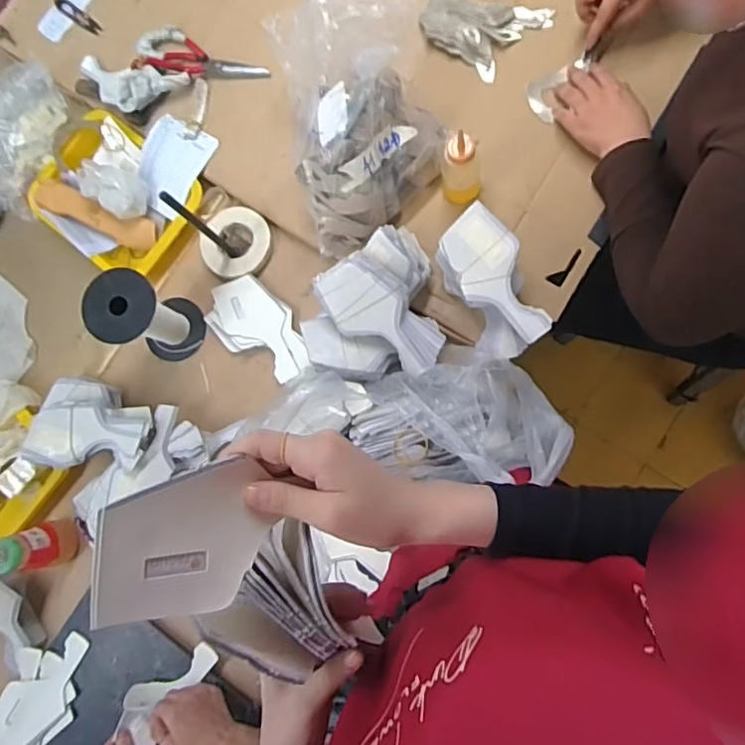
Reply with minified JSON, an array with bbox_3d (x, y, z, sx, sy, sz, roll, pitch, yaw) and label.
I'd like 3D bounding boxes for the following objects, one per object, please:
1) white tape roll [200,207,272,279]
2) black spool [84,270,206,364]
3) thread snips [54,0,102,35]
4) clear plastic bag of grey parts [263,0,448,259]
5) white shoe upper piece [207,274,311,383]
[{"bbox_3d":[-0.205,-0.194,0.875,0.101,0.027,0.105,-1,83,9],"label":"white tape roll"},{"bbox_3d":[-0.313,-0.075,0.816,0.089,0.159,0.098,9,86,10],"label":"black spool"},{"bbox_3d":[-0.472,-0.570,0.933,0.094,0.013,0.020,35,90,11],"label":"thread snips"},{"bbox_3d":[-0.020,-0.337,0.746,0.193,0.216,0.289,-11,83,8],"label":"clear plastic bag of grey parts"},{"bbox_3d":[-0.164,-0.062,0.861,0.173,0.024,0.101,42,91,11],"label":"white shoe upper piece"}]

